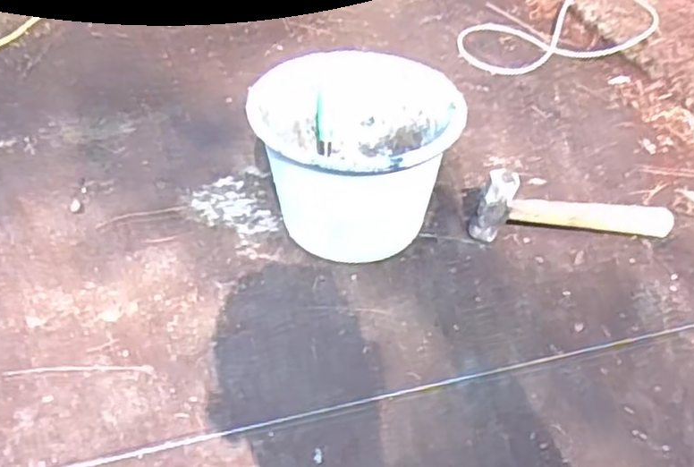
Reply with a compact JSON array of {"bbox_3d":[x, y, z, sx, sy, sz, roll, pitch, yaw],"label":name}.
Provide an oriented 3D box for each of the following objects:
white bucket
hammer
[{"bbox_3d":[0.013,-0.098,0.942,0.240,0.197,0.267,28,48,25],"label":"white bucket"},{"bbox_3d":[0.316,-0.034,0.937,0.279,0.093,0.040,2,42,-1],"label":"hammer"}]

